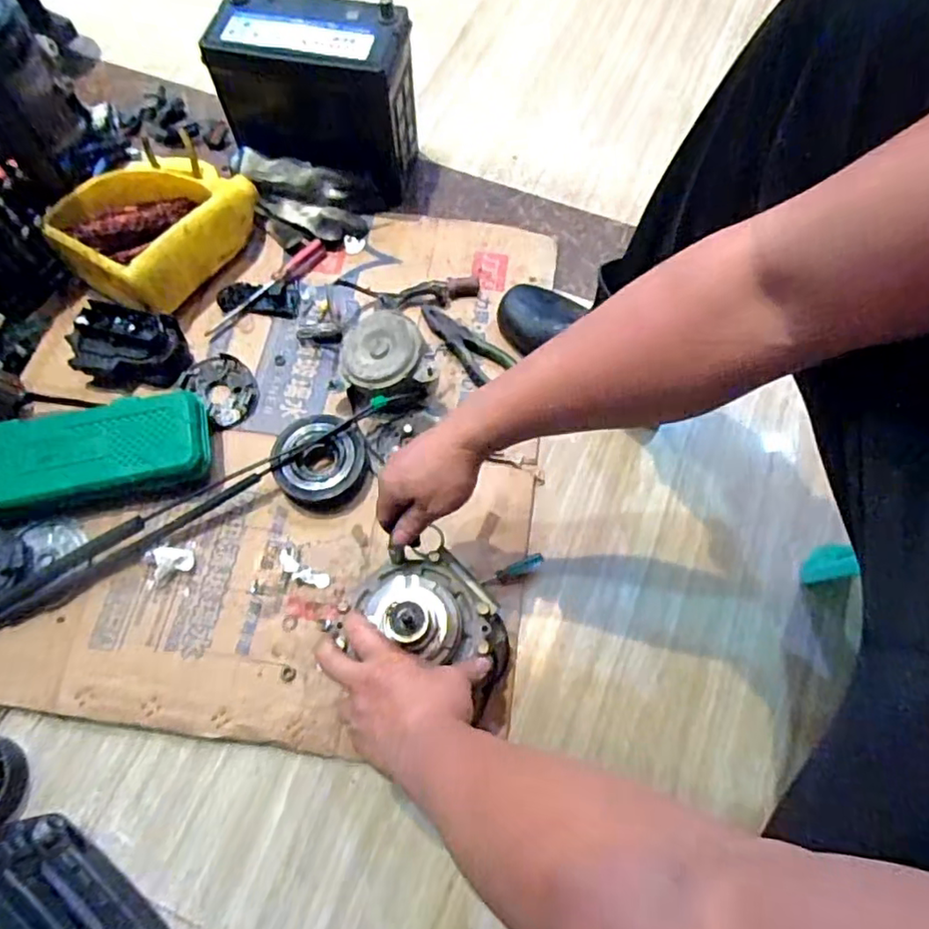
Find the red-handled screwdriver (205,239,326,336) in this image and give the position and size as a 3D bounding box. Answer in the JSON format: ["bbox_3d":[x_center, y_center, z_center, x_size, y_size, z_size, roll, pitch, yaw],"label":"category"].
[{"bbox_3d":[-0.257,-0.231,0.793,0.027,0.018,0.190,42,75,14],"label":"red-handled screwdriver"}]

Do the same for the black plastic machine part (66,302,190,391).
[{"bbox_3d":[-0.404,-0.140,0.732,0.123,0.060,0.086,3,69,1],"label":"black plastic machine part"}]

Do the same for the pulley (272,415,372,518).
[{"bbox_3d":[-0.161,0.000,0.693,0.096,0.041,0.107,-3,69,-1],"label":"pulley"}]

